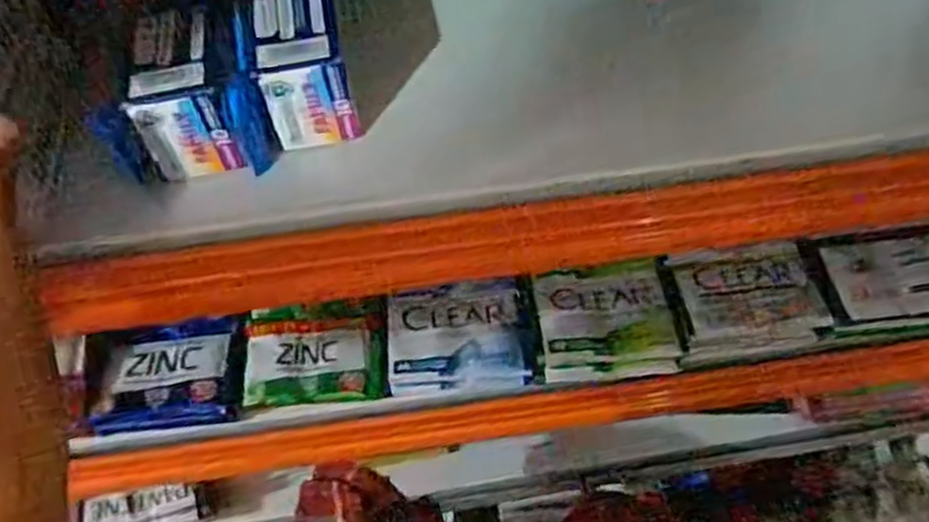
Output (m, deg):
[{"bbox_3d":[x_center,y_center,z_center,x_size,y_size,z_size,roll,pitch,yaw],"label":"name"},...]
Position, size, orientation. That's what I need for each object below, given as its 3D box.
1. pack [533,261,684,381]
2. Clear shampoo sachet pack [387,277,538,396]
[{"bbox_3d":[0.090,0.034,0.484,0.082,0.025,0.081,-5,56,0],"label":"pack"},{"bbox_3d":[-0.004,0.046,0.486,0.092,0.016,0.075,-6,56,-1],"label":"Clear shampoo sachet pack"}]

